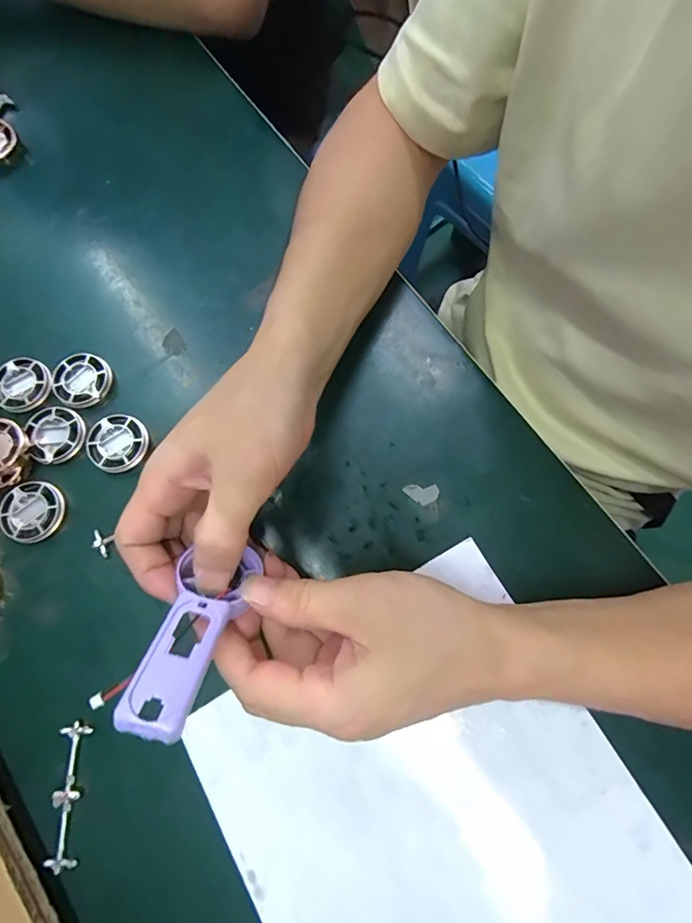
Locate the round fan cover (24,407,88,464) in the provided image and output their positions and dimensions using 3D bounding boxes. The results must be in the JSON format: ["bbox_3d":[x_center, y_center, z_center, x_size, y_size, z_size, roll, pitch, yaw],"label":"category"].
[{"bbox_3d":[-0.197,-0.020,0.304,0.038,0.004,0.038,-20,75,-7],"label":"round fan cover"}]

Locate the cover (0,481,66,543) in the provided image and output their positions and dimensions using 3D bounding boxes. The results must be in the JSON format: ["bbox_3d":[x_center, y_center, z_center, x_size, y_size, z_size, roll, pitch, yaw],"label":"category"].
[{"bbox_3d":[-0.206,0.034,0.294,0.037,0.009,0.038,0,73,-1],"label":"cover"}]

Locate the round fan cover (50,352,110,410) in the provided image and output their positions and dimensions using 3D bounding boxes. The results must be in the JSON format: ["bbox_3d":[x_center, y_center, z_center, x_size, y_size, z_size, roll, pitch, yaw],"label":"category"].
[{"bbox_3d":[-0.187,-0.058,0.317,0.039,0.009,0.037,0,73,-1],"label":"round fan cover"}]

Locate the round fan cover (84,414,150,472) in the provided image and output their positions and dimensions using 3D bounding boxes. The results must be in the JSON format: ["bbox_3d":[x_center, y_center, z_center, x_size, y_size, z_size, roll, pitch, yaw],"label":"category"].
[{"bbox_3d":[-0.156,-0.013,0.307,0.038,0.009,0.038,0,73,-1],"label":"round fan cover"}]

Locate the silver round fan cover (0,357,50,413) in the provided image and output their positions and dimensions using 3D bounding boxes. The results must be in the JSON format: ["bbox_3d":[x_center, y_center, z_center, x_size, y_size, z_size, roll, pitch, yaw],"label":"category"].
[{"bbox_3d":[-0.229,-0.055,0.314,0.038,0.004,0.038,0,73,-1],"label":"silver round fan cover"}]

